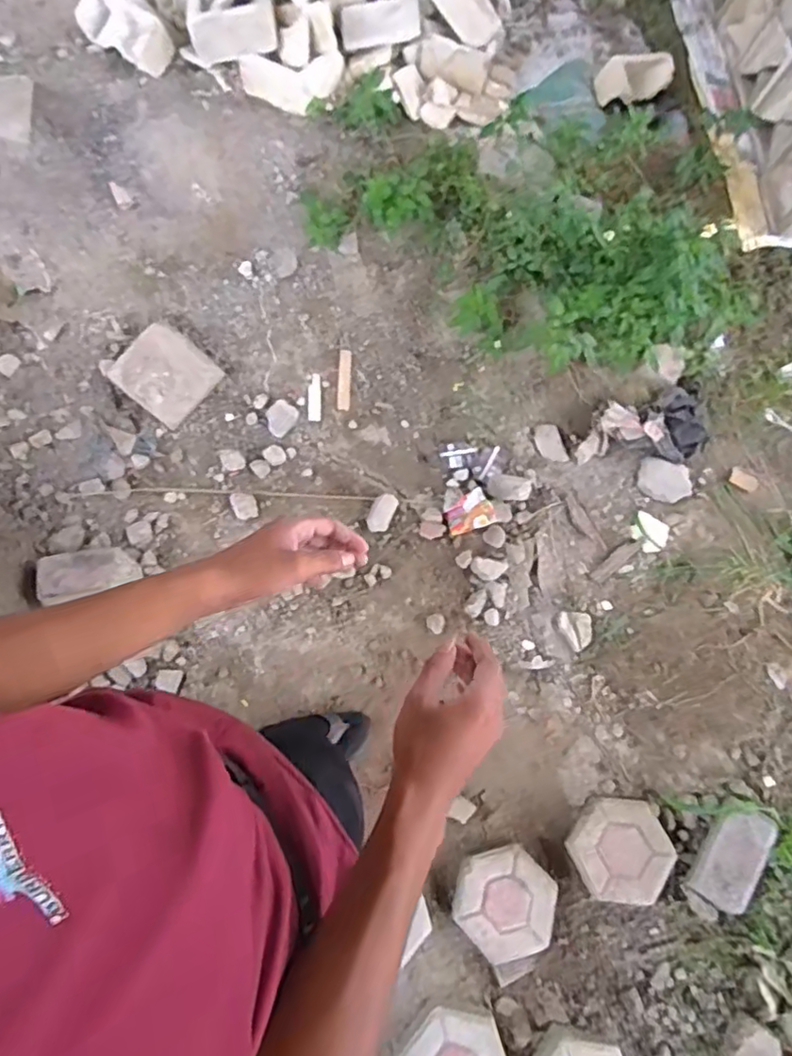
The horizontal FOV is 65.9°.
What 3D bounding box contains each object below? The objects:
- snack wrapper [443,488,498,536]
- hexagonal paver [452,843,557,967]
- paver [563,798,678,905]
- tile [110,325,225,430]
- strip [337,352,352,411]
[{"bbox_3d":[0.184,-0.037,1.547,0.109,0.080,0.091,-23,75,-12],"label":"snack wrapper"},{"bbox_3d":[0.226,0.785,1.277,0.202,0.044,0.219,12,71,-1],"label":"hexagonal paver"},{"bbox_3d":[0.482,0.689,1.310,0.211,0.057,0.193,4,71,-4],"label":"paver"},{"bbox_3d":[-0.569,-0.381,1.512,0.208,0.071,0.197,40,89,-15],"label":"tile"},{"bbox_3d":[-0.138,-0.393,1.631,0.034,0.009,0.157,3,89,1],"label":"strip"}]

